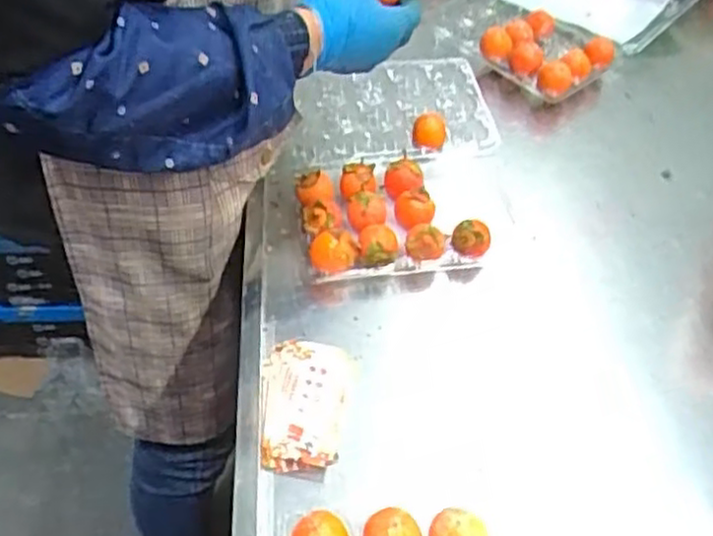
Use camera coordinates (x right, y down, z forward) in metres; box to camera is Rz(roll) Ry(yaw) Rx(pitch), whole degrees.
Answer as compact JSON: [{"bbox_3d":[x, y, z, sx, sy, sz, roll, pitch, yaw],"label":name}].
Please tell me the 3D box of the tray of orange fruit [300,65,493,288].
[{"bbox_3d":[0.045,-0.122,0.818,0.225,0.053,0.316,-1,48,-5],"label":"tray of orange fruit"}]

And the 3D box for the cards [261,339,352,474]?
[{"bbox_3d":[-0.043,0.110,0.623,0.068,0.018,0.121,2,47,-2],"label":"cards"}]

